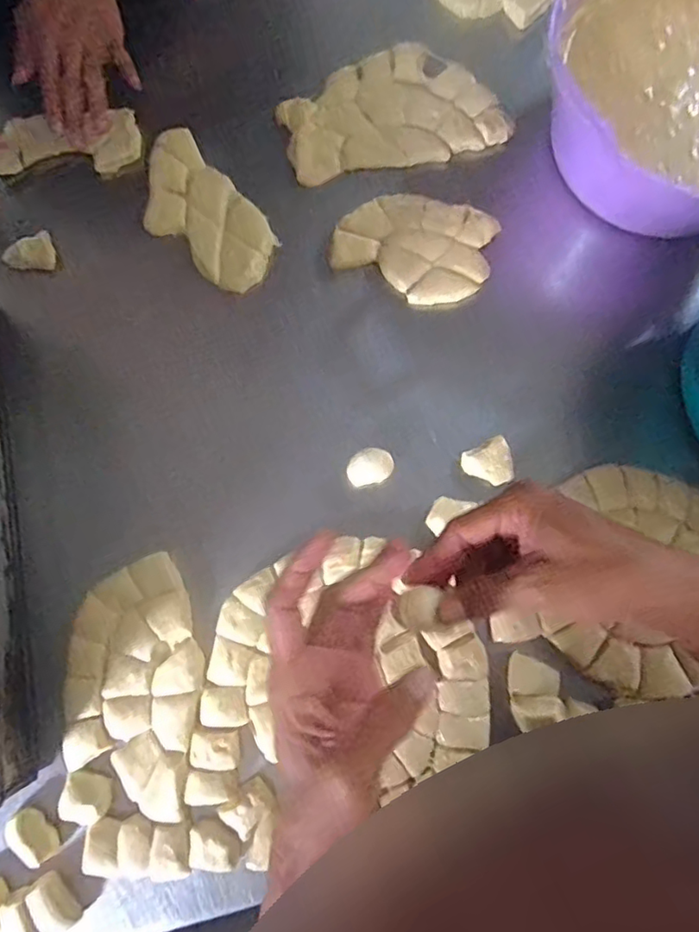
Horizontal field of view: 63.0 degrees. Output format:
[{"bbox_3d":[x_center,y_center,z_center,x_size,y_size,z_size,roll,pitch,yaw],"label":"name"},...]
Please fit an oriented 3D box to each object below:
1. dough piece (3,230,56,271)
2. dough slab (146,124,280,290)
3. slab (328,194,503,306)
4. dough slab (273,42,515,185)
[{"bbox_3d":[-0.320,-0.212,0.568,0.051,0.020,0.029,-7,80,-1],"label":"dough piece"},{"bbox_3d":[-0.147,-0.251,0.568,0.090,0.012,0.176,-40,82,-6],"label":"dough slab"},{"bbox_3d":[0.061,-0.213,0.555,0.151,0.009,0.106,11,80,2],"label":"slab"},{"bbox_3d":[0.038,-0.364,0.583,0.214,0.013,0.133,-17,80,-3],"label":"dough slab"}]

